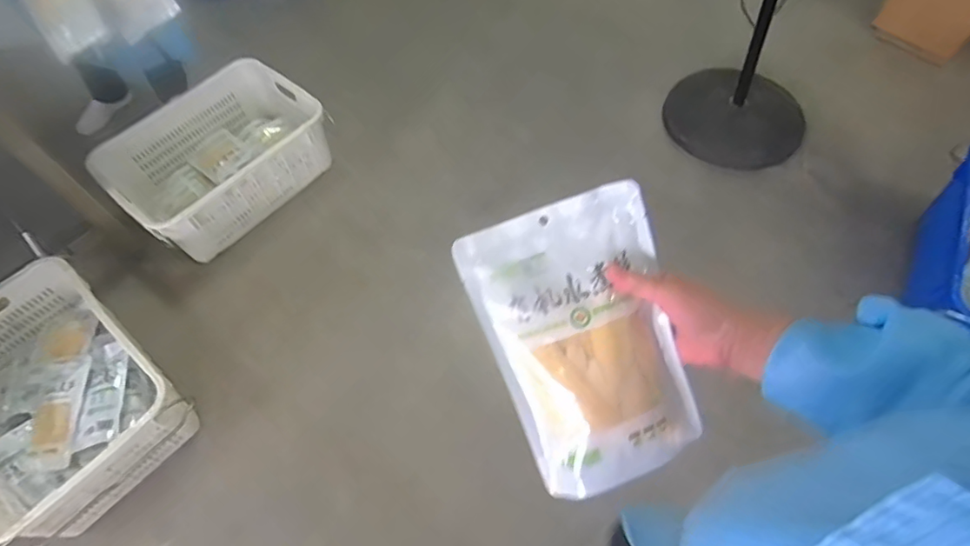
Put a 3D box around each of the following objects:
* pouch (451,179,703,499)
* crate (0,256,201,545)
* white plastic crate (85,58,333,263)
[{"bbox_3d":[0.092,0.063,0.479,0.161,0.022,0.250,-22,98,1],"label":"pouch"},{"bbox_3d":[-1.023,0.271,1.280,0.612,0.178,0.414,35,68,22],"label":"crate"},{"bbox_3d":[-0.830,-0.366,1.696,0.471,0.225,0.582,35,67,22],"label":"white plastic crate"}]

